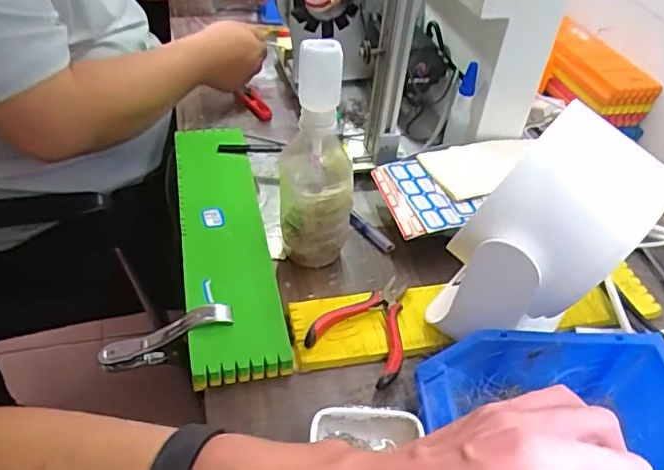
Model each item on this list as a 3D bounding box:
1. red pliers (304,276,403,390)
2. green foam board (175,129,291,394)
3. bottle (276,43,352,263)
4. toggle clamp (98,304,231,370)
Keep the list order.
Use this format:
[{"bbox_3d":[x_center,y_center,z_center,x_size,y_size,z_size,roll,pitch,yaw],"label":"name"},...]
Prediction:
[{"bbox_3d":[0.037,0.076,0.492,0.079,0.021,0.101,24,46,20],"label":"red pliers"},{"bbox_3d":[-0.112,-0.014,0.573,0.081,0.025,0.347,-6,44,-12],"label":"green foam board"},{"bbox_3d":[-0.013,-0.078,0.508,0.061,0.213,0.072,1,43,-4],"label":"bottle"},{"bbox_3d":[-0.139,0.089,0.487,0.116,0.038,0.018,-25,44,8],"label":"toggle clamp"}]

